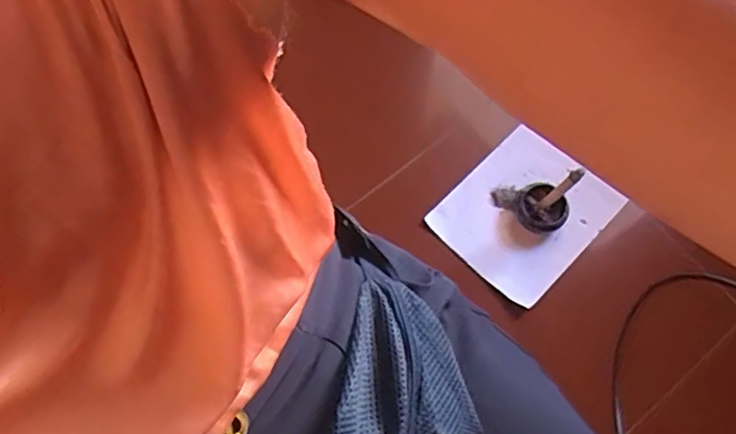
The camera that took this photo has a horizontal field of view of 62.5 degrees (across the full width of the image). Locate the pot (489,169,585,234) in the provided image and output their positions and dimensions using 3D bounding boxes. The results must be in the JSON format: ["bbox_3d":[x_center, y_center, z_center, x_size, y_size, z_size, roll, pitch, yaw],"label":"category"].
[{"bbox_3d":[0.289,-0.027,1.044,0.131,0.108,0.084,10,70,2],"label":"pot"}]

